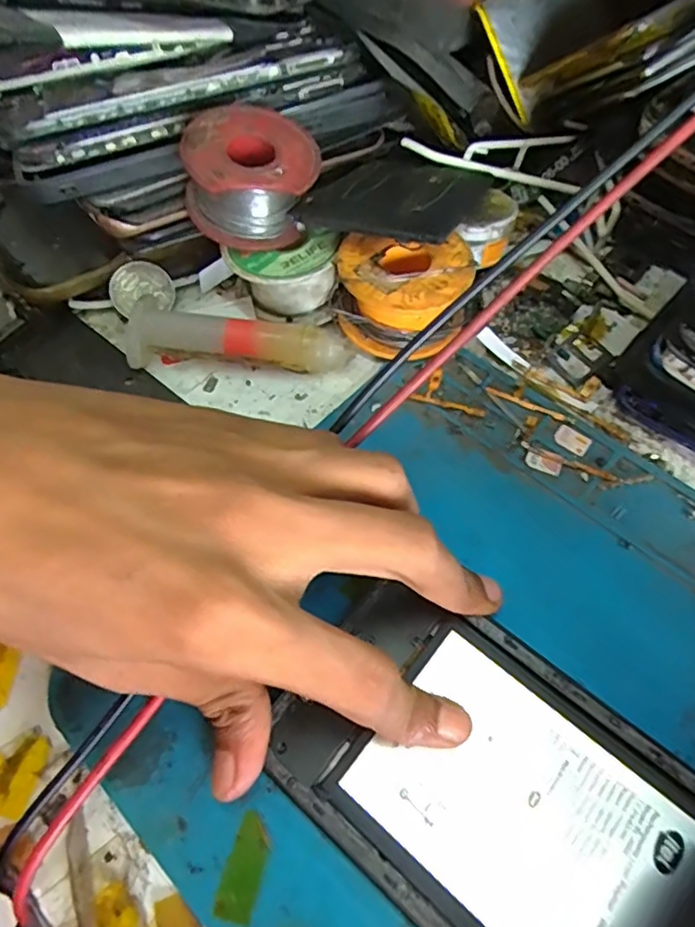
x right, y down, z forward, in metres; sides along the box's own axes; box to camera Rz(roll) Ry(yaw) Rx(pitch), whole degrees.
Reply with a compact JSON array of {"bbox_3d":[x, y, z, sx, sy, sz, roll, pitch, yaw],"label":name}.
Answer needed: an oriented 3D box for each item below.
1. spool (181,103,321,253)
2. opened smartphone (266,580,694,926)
[{"bbox_3d":[-0.039,-0.116,0.236,0.050,0.037,0.047,-1,59,2],"label":"spool"},{"bbox_3d":[0.051,0.094,0.153,0.141,0.006,0.072,34,66,21],"label":"opened smartphone"}]

